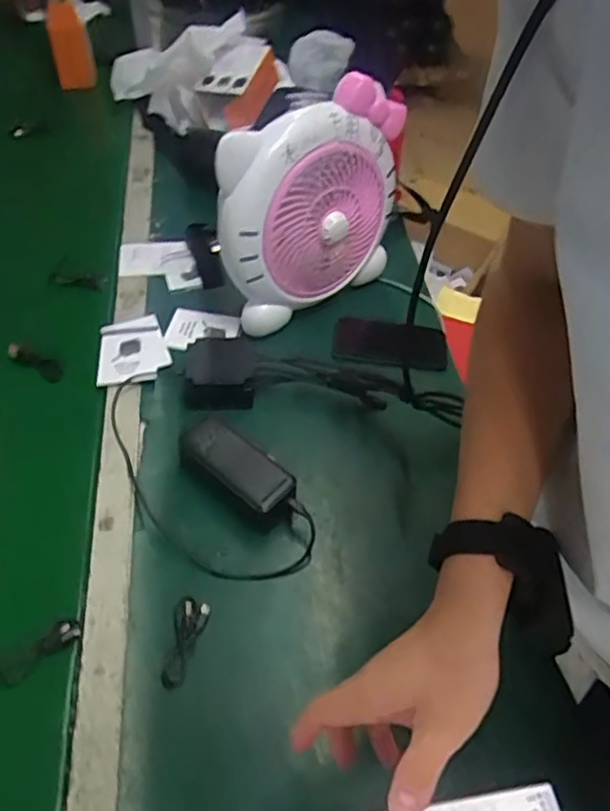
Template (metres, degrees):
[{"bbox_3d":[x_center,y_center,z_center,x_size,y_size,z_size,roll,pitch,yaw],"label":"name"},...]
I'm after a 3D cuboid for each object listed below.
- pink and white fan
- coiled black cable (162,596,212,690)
[{"bbox_3d":[0.007,-0.230,0.790,0.252,0.257,0.090,-34,61,-27],"label":"pink and white fan"},{"bbox_3d":[-0.109,0.214,0.584,0.030,0.007,0.081,9,51,3],"label":"coiled black cable"}]

